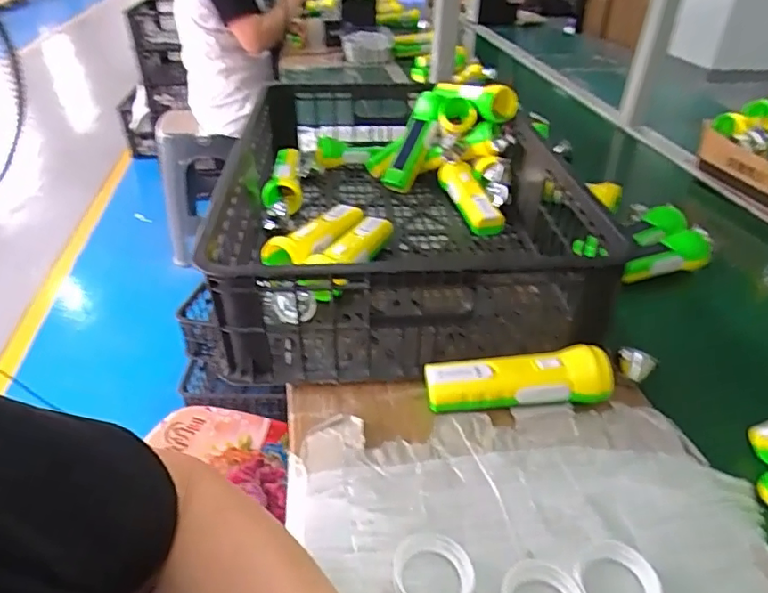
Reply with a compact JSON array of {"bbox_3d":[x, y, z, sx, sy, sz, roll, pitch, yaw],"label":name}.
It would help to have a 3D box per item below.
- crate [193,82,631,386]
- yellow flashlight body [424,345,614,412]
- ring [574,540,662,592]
[{"bbox_3d":[0.009,-0.140,0.726,0.400,0.157,0.571,-2,36,-3],"label":"crate"},{"bbox_3d":[0.122,0.079,0.504,0.165,0.046,0.042,1,36,1],"label":"yellow flashlight body"},{"bbox_3d":[0.158,0.194,0.367,0.054,0.010,0.055,0,36,0],"label":"ring"}]

